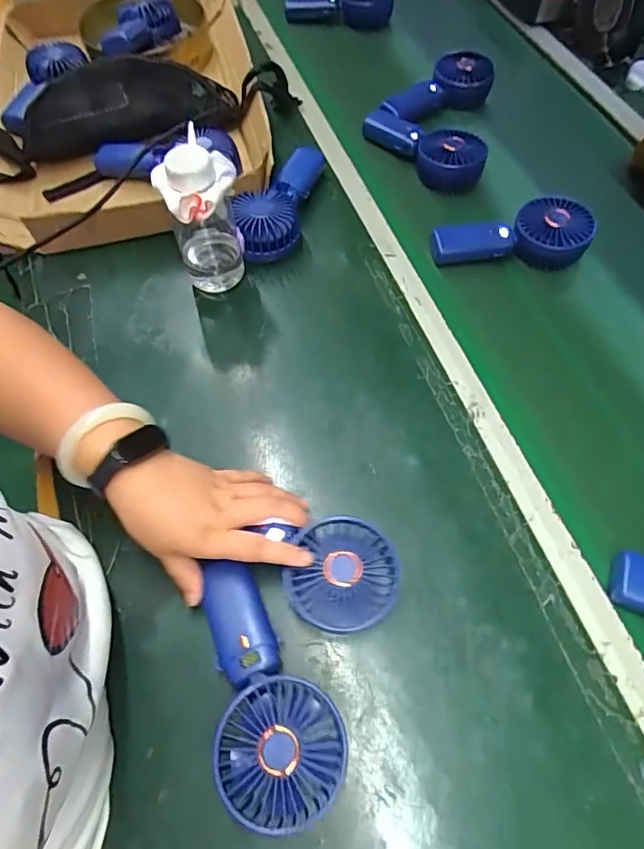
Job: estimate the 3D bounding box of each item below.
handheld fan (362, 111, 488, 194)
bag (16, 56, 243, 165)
[{"bbox_3d":[0.145,-0.379,0.703,0.091,0.062,0.170,-35,67,-19],"label":"handheld fan"},{"bbox_3d":[-0.250,-0.410,0.653,0.273,0.088,0.106,-3,61,-3],"label":"bag"}]

